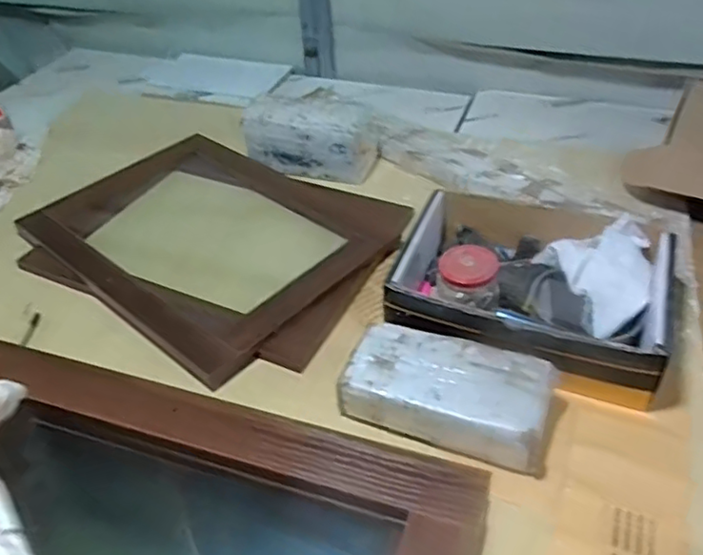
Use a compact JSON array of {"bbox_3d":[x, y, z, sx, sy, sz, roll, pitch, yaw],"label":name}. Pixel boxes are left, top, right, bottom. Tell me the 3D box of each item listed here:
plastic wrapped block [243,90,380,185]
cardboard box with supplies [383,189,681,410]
[{"bbox_3d":[-0.073,-0.236,1.059,0.224,0.098,0.110,15,43,18],"label":"plastic wrapped block"},{"bbox_3d":[0.223,-0.004,0.757,0.313,0.078,0.250,12,42,18],"label":"cardboard box with supplies"}]

